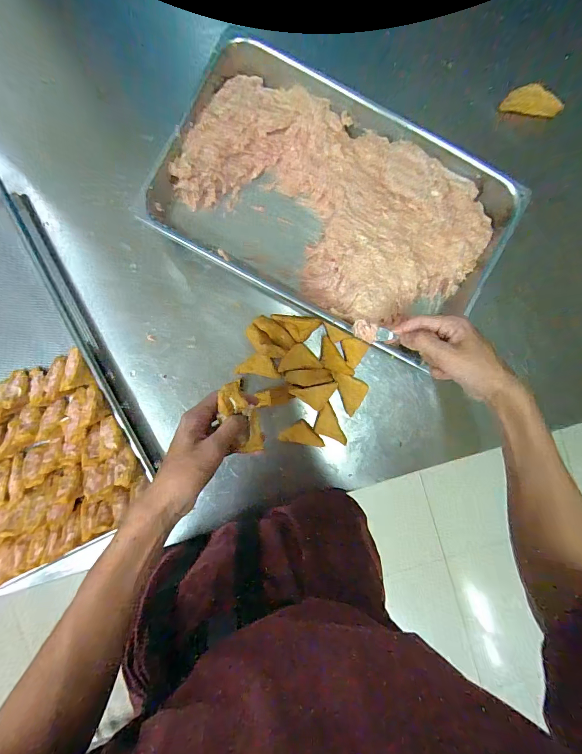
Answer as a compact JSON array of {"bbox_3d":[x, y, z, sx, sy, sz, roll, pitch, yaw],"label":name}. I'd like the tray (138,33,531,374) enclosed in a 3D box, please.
[{"bbox_3d":[0.070,-0.277,0.548,0.505,0.082,0.321,30,92,-1],"label":"tray"}]

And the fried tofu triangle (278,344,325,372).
[{"bbox_3d":[0.014,-0.033,0.576,0.070,0.011,0.042,-5,92,0],"label":"fried tofu triangle"}]

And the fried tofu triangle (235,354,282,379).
[{"bbox_3d":[-0.052,-0.019,0.569,0.070,0.018,0.036,9,92,0],"label":"fried tofu triangle"}]

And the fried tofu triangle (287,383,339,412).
[{"bbox_3d":[0.038,0.034,0.568,0.078,0.014,0.041,-5,92,0],"label":"fried tofu triangle"}]

